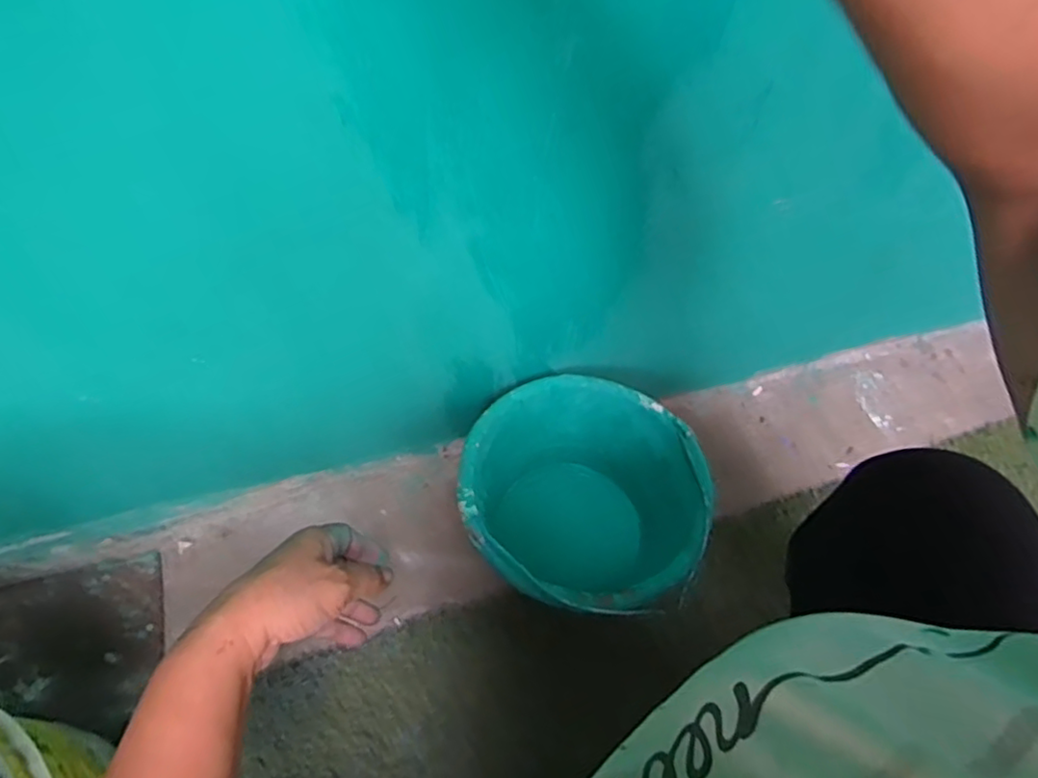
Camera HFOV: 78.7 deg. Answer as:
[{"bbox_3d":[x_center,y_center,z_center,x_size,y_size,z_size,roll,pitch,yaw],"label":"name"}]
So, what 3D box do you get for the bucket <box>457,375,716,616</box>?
[{"bbox_3d":[0.060,0.131,0.678,0.231,0.166,0.229,2,57,-3],"label":"bucket"}]

